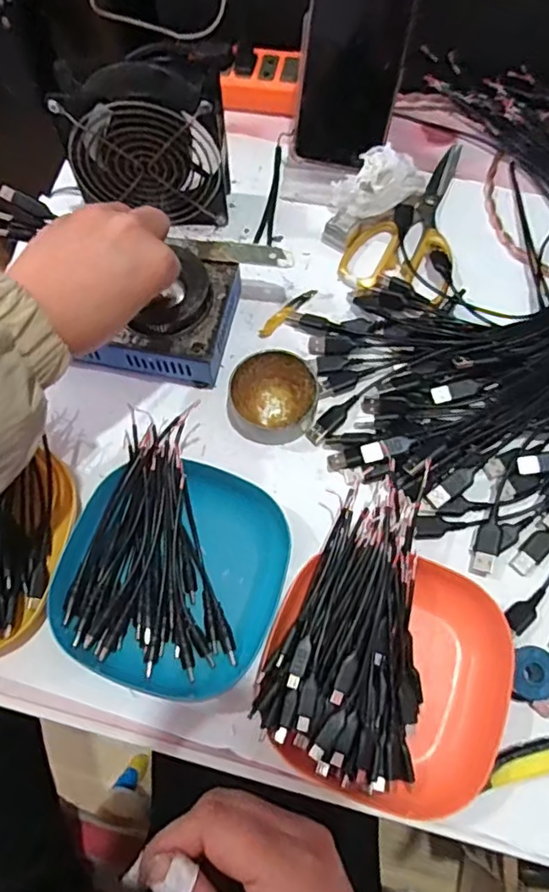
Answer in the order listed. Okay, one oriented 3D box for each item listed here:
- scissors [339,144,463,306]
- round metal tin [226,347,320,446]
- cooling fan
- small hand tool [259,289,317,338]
[{"bbox_3d":[0.122,-0.198,0.504,0.087,0.011,0.174,20,71,9],"label":"scissors"},{"bbox_3d":[-0.001,-0.036,0.436,0.062,0.020,0.066,0,70,1],"label":"round metal tin"},{"bbox_3d":[-0.097,-0.232,0.465,0.116,0.124,0.049,-2,70,1],"label":"cooling fan"},{"bbox_3d":[0.010,-0.109,0.479,0.010,0.005,0.062,42,76,15],"label":"small hand tool"}]

